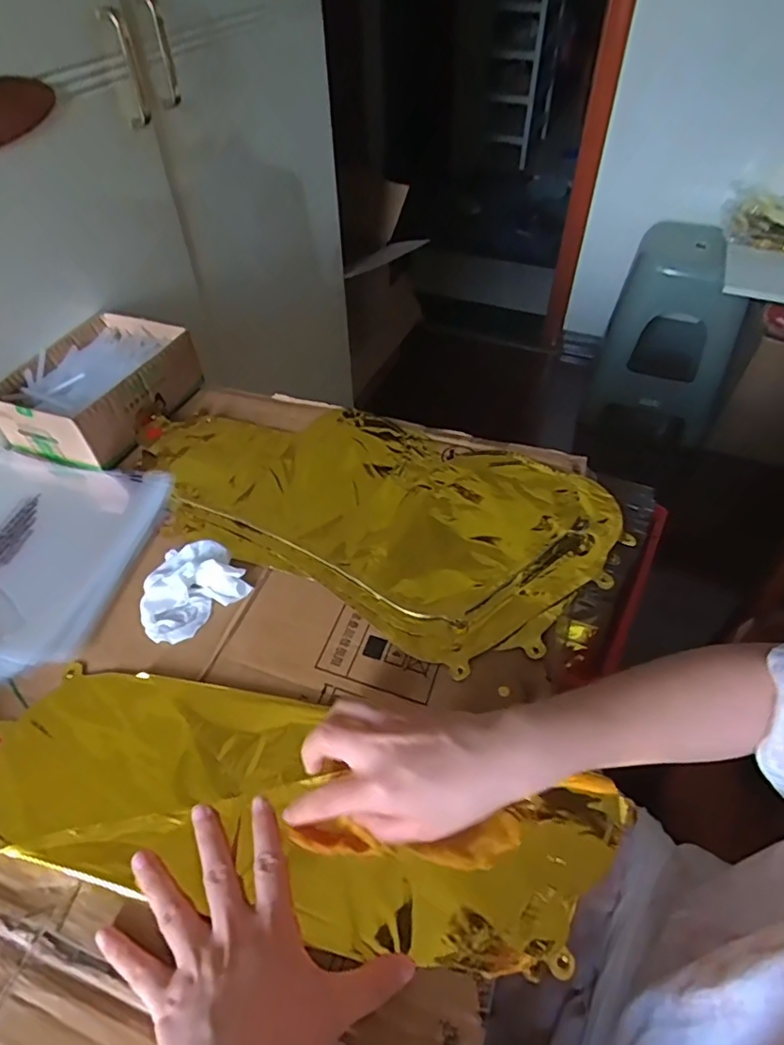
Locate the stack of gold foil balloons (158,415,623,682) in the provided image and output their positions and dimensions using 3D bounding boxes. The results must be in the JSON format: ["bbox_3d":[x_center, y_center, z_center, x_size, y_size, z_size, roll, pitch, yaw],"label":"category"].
[{"bbox_3d":[-0.023,-0.030,0.552,0.448,0.014,0.246,22,52,20],"label":"stack of gold foil balloons"}]

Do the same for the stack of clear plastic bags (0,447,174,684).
[{"bbox_3d":[-0.340,0.020,0.509,0.228,0.015,0.222,10,49,11],"label":"stack of clear plastic bags"}]

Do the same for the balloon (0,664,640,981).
[{"bbox_3d":[-0.071,0.189,0.380,0.421,0.032,0.129,11,53,8],"label":"balloon"}]

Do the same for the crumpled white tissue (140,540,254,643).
[{"bbox_3d":[-0.172,0.051,0.470,0.073,0.027,0.085,34,57,28],"label":"crumpled white tissue"}]

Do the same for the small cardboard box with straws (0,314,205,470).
[{"bbox_3d":[-0.316,-0.149,0.624,0.127,0.066,0.185,17,50,16],"label":"small cardboard box with straws"}]

